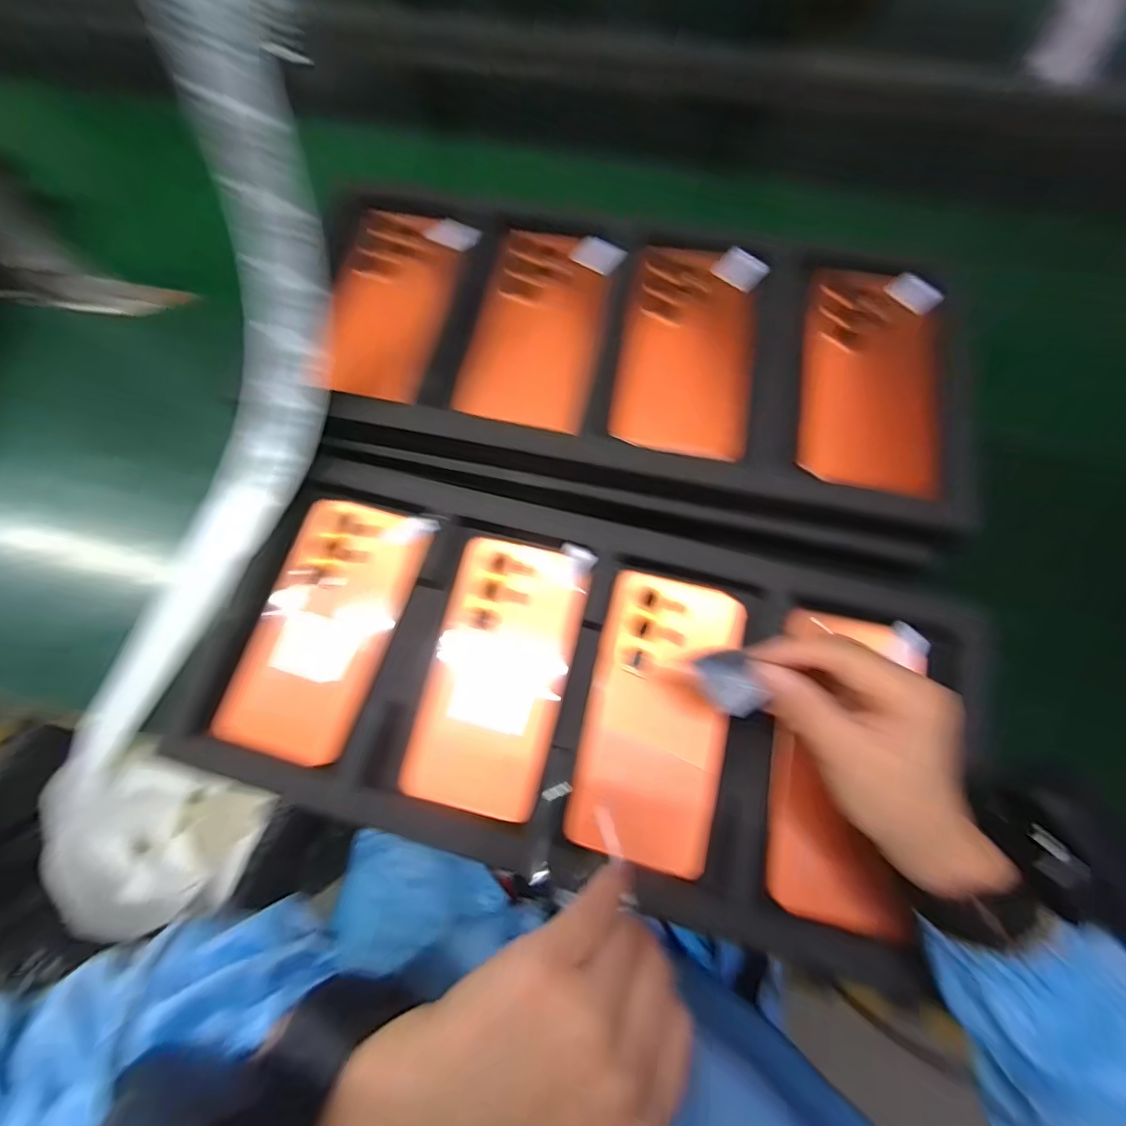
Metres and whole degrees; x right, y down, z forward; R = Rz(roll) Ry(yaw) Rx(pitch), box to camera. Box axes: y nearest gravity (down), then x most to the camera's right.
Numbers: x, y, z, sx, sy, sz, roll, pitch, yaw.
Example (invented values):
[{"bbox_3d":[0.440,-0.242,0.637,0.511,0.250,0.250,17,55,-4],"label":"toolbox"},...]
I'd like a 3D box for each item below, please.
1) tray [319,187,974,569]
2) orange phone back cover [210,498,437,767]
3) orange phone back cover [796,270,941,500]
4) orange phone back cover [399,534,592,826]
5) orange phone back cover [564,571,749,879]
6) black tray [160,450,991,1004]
[{"bbox_3d":[0.042,-0.147,0.365,0.463,0.050,0.231,11,72,6],"label":"tray"},{"bbox_3d":[-0.159,0.040,0.333,0.087,0.011,0.169,16,72,8],"label":"orange phone back cover"},{"bbox_3d":[0.209,-0.128,0.337,0.088,0.011,0.172,8,71,5],"label":"orange phone back cover"},{"bbox_3d":[-0.041,0.069,0.321,0.086,0.008,0.168,13,72,4],"label":"orange phone back cover"},{"bbox_3d":[0.060,0.092,0.308,0.086,0.010,0.167,14,72,7],"label":"orange phone back cover"},{"bbox_3d":[0.010,0.075,0.318,0.467,0.045,0.228,15,72,5],"label":"black tray"}]

